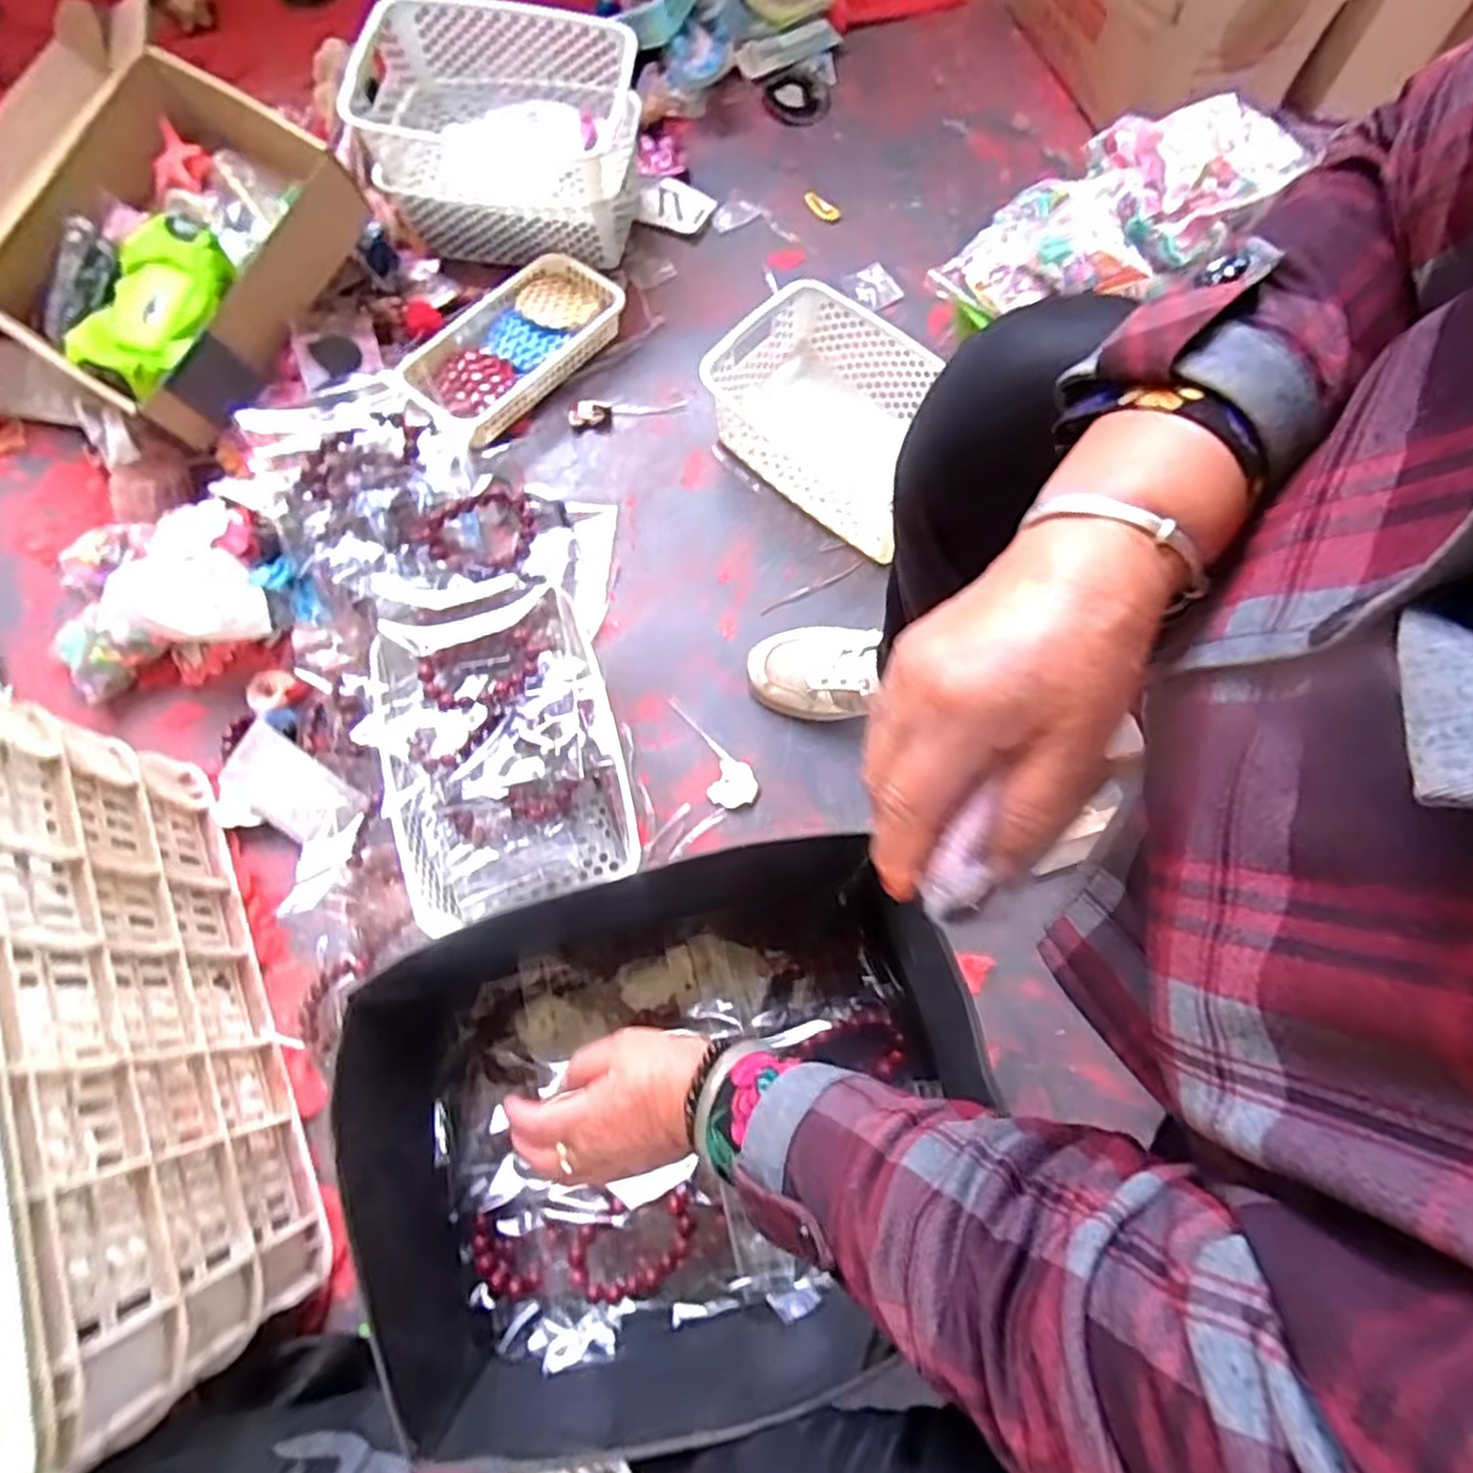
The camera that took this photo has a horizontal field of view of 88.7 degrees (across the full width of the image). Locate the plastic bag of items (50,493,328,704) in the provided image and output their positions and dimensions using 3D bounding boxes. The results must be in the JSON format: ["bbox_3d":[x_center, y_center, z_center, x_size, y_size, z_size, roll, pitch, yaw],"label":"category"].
[{"bbox_3d":[-0.553,-0.148,0.756,0.231,0.089,0.164,-20,73,-8],"label":"plastic bag of items"}]

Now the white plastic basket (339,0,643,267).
[{"bbox_3d":[-0.271,-0.689,0.884,0.295,0.170,0.201,6,71,0],"label":"white plastic basket"}]

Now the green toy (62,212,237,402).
[{"bbox_3d":[-0.604,-0.454,0.779,0.163,0.042,0.206,20,72,5],"label":"green toy"}]

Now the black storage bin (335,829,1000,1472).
[{"bbox_3d":[-0.037,0.280,0.567,0.437,0.168,0.325,-15,72,-7],"label":"black storage bin"}]

